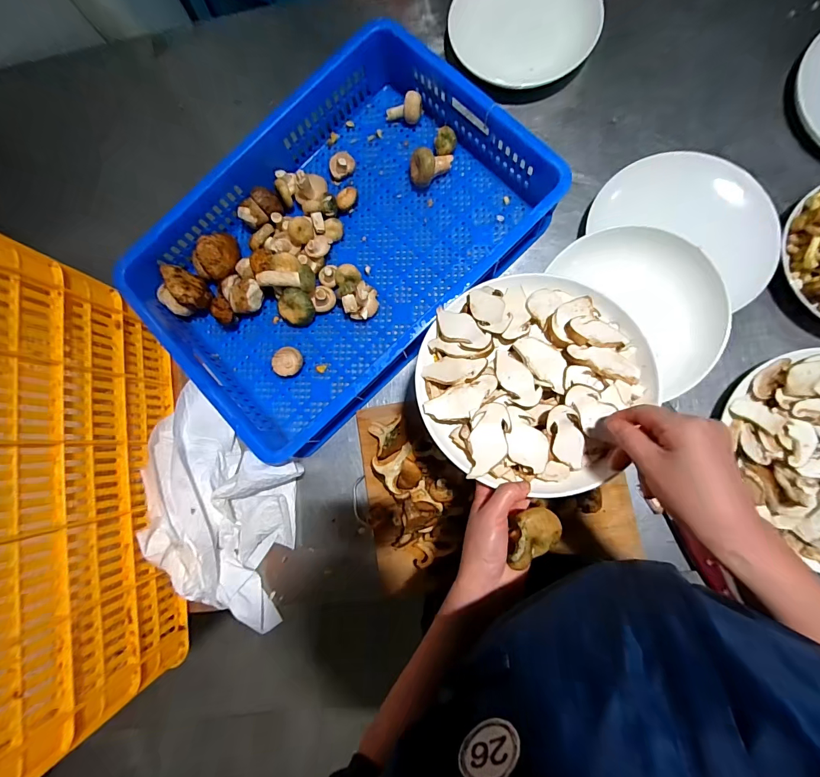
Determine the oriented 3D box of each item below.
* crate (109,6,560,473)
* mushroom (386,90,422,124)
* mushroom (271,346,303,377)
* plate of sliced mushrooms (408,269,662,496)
[{"bbox_3d":[-0.109,-0.222,0.596,0.567,0.118,0.394,-45,82,0],"label":"crate"},{"bbox_3d":[-0.009,-0.457,0.626,0.063,0.041,0.038,-7,83,5],"label":"mushroom"},{"bbox_3d":[-0.194,-0.043,0.603,0.046,0.014,0.045,-6,101,1],"label":"mushroom"},{"bbox_3d":[0.130,-0.013,0.407,0.235,0.045,0.235,-3,72,10],"label":"plate of sliced mushrooms"}]

